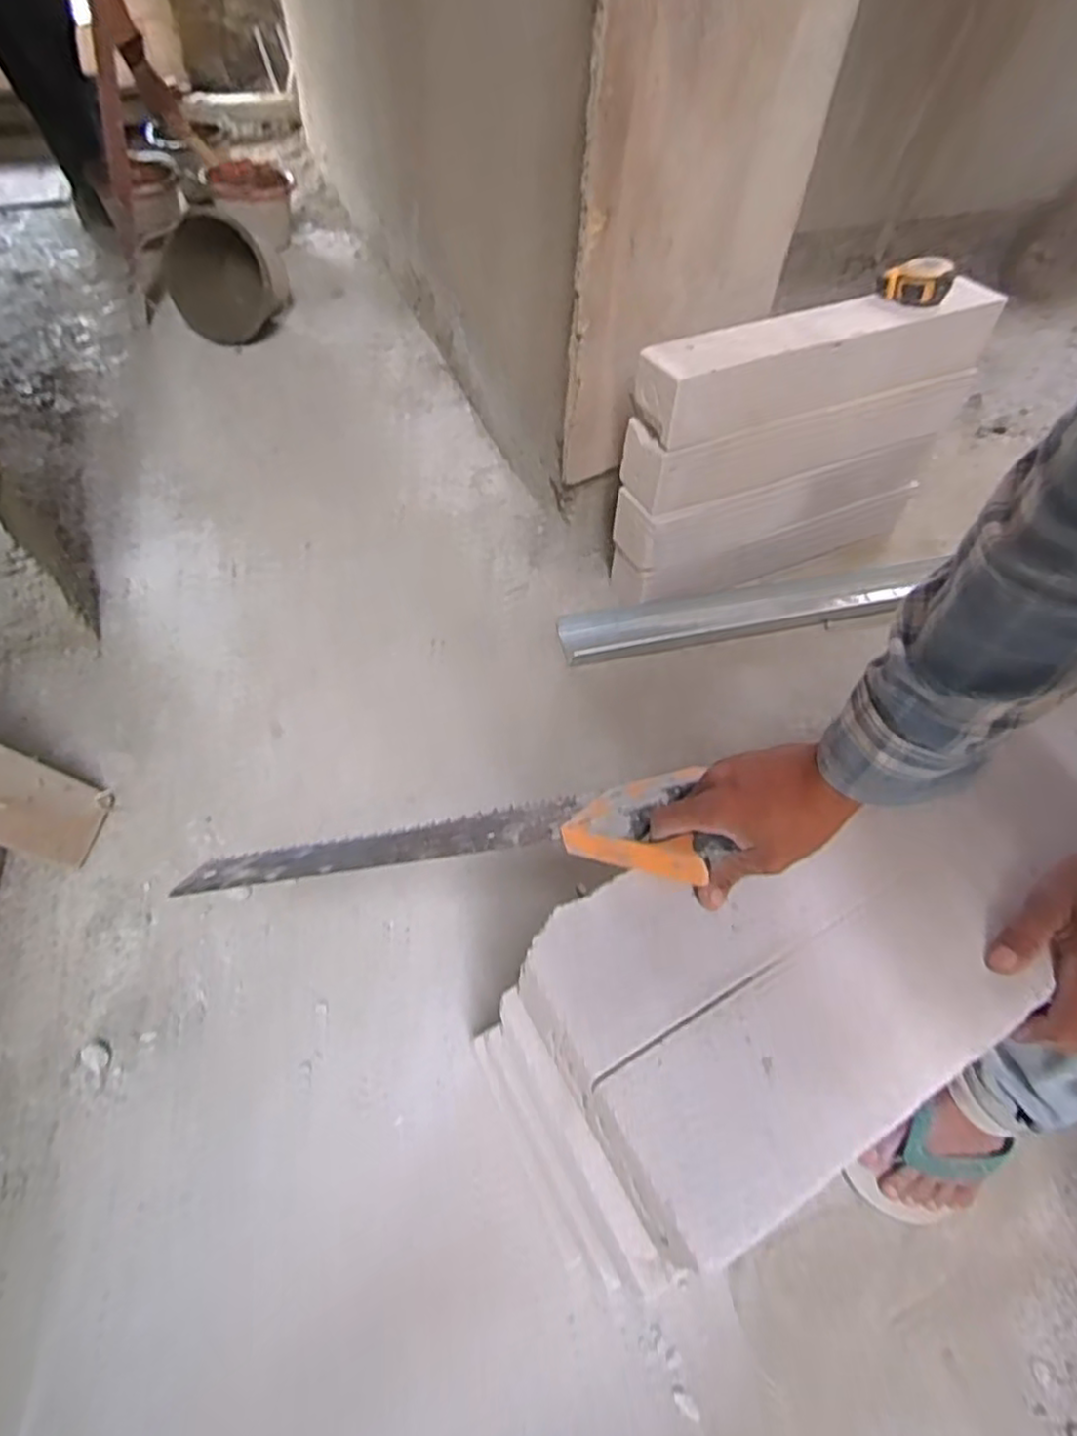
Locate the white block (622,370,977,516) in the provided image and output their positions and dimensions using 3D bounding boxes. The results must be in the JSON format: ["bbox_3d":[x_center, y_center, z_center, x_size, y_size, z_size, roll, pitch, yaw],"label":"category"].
[{"bbox_3d":[0.422,-0.458,1.077,0.614,0.097,0.089,-20,58,-17],"label":"white block"}]

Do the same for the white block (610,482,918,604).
[{"bbox_3d":[0.424,-0.329,1.234,0.624,0.093,0.109,-18,57,-16],"label":"white block"}]

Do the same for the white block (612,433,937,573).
[{"bbox_3d":[0.419,-0.386,1.150,0.621,0.099,0.085,-20,58,-17],"label":"white block"}]

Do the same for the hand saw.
[{"bbox_3d":[-0.088,0.100,0.555,0.464,0.016,0.118,-9,19,23],"label":"hand saw"}]

